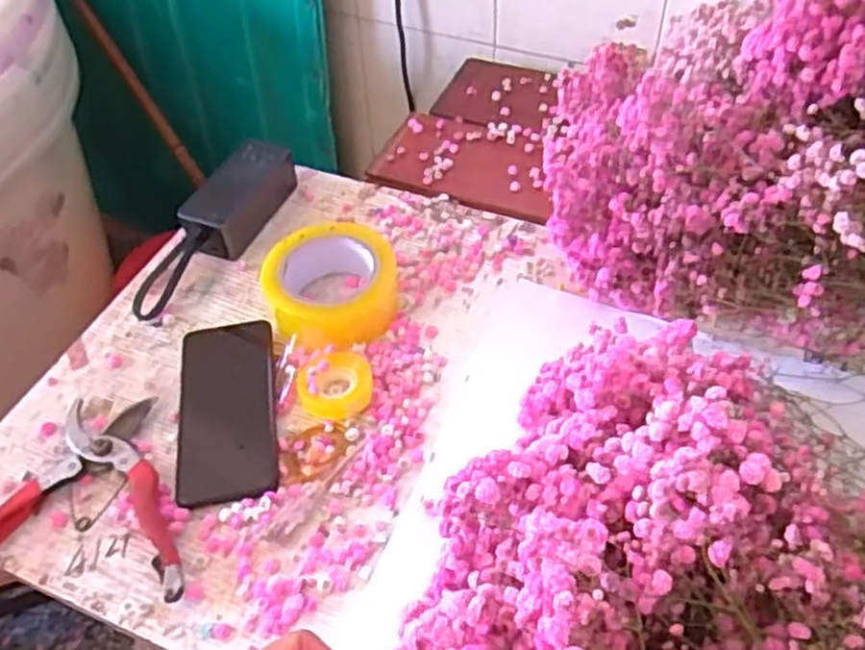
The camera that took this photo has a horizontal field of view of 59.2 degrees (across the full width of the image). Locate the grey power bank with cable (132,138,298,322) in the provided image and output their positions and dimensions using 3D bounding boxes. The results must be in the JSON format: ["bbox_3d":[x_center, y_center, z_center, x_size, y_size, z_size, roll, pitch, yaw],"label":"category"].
[{"bbox_3d":[-0.206,-0.096,0.723,0.048,0.056,0.219,19,53,18],"label":"grey power bank with cable"}]

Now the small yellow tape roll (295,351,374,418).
[{"bbox_3d":[-0.077,0.048,0.609,0.061,0.017,0.060,-1,49,2],"label":"small yellow tape roll"}]

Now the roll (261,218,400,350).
[{"bbox_3d":[-0.087,-0.036,0.667,0.114,0.050,0.123,-1,49,2],"label":"roll"}]

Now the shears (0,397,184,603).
[{"bbox_3d":[-0.249,0.121,0.561,0.169,0.020,0.156,1,49,4],"label":"shears"}]

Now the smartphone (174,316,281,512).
[{"bbox_3d":[-0.164,0.064,0.609,0.076,0.013,0.168,-8,49,-4],"label":"smartphone"}]

